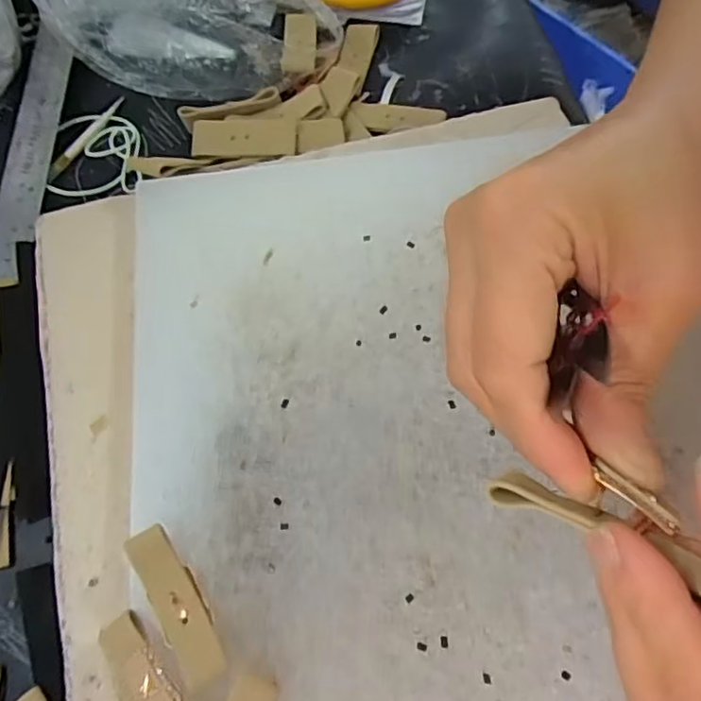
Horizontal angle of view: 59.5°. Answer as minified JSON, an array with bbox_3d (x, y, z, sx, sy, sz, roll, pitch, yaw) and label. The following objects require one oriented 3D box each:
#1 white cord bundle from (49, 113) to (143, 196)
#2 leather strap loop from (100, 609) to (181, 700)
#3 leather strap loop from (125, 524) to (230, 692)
[{"bbox_3d":[-0.156,-0.122,0.378,0.053,0.007,0.067,-9,66,-2],"label":"white cord bundle"},{"bbox_3d":[-0.070,0.119,0.213,0.017,0.006,0.058,-38,71,-14],"label":"leather strap loop"},{"bbox_3d":[-0.065,0.094,0.228,0.016,0.011,0.058,-29,69,-10],"label":"leather strap loop"}]

